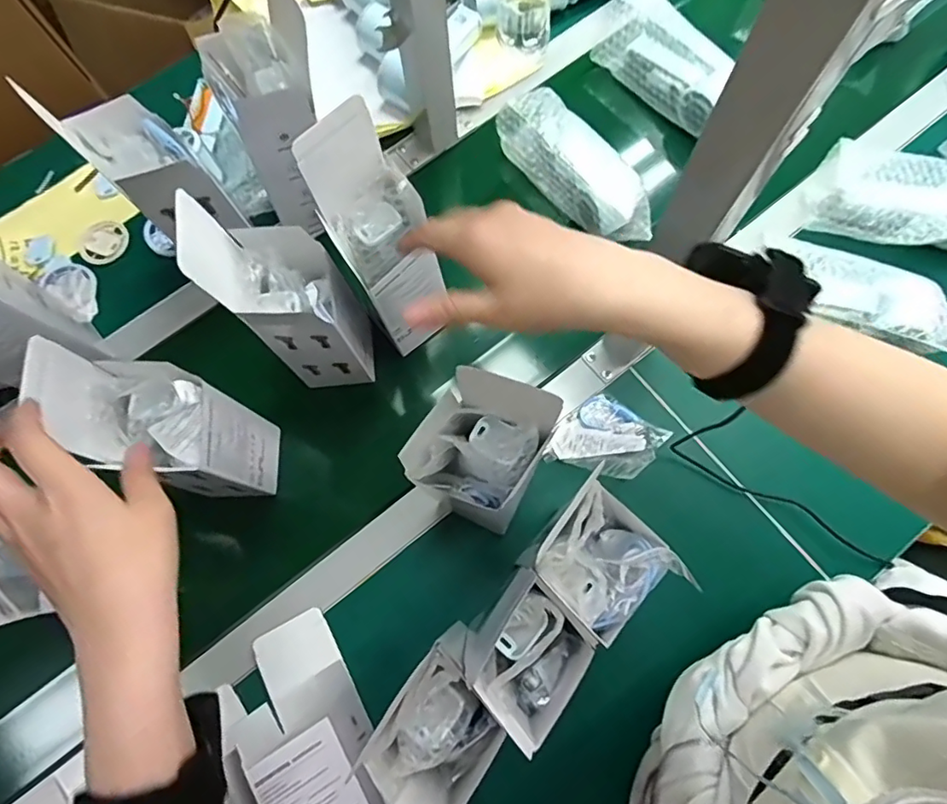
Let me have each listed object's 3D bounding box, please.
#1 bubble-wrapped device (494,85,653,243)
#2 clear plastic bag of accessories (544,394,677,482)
[{"bbox_3d":[0.116,-0.264,0.614,0.073,0.067,0.205,-36,76,-10],"label":"bubble-wrapped device"},{"bbox_3d":[0.133,0.039,0.547,0.089,0.019,0.092,39,77,12],"label":"clear plastic bag of accessories"}]

